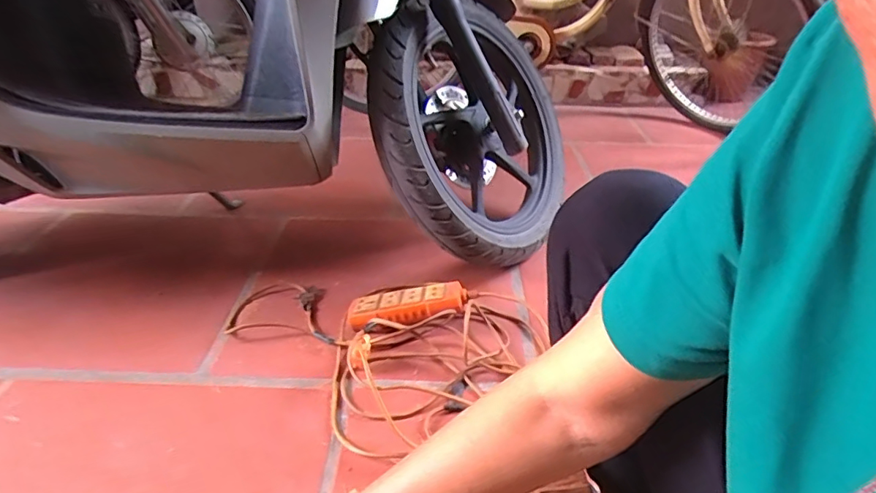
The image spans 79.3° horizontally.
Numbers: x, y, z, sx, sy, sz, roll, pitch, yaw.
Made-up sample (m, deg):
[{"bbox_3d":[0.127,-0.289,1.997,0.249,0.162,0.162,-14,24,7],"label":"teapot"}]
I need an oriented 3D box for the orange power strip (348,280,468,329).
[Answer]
[{"bbox_3d":[-0.052,0.098,0.882,0.195,0.032,0.057,-10,31,8],"label":"orange power strip"}]

